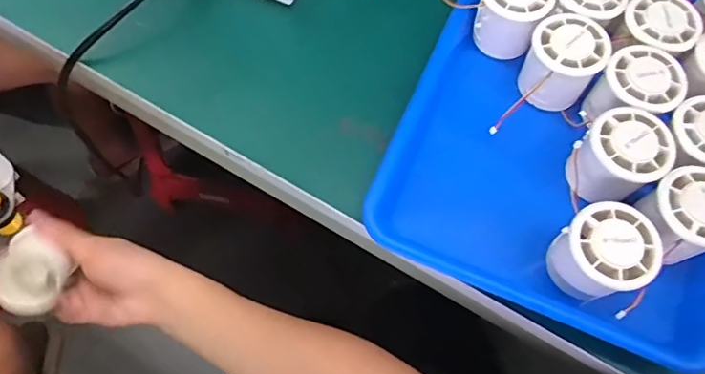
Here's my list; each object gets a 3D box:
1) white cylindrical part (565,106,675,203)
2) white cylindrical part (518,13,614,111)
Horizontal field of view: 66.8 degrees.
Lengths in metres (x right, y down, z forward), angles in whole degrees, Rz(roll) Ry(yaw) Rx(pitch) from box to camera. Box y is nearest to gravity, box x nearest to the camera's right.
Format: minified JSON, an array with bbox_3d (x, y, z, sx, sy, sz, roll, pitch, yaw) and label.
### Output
[{"bbox_3d":[0.192,-0.021,0.388,0.054,0.051,0.055,1,65,-2],"label":"white cylindrical part"},{"bbox_3d":[0.164,-0.097,0.422,0.053,0.057,0.054,1,65,-2],"label":"white cylindrical part"}]

